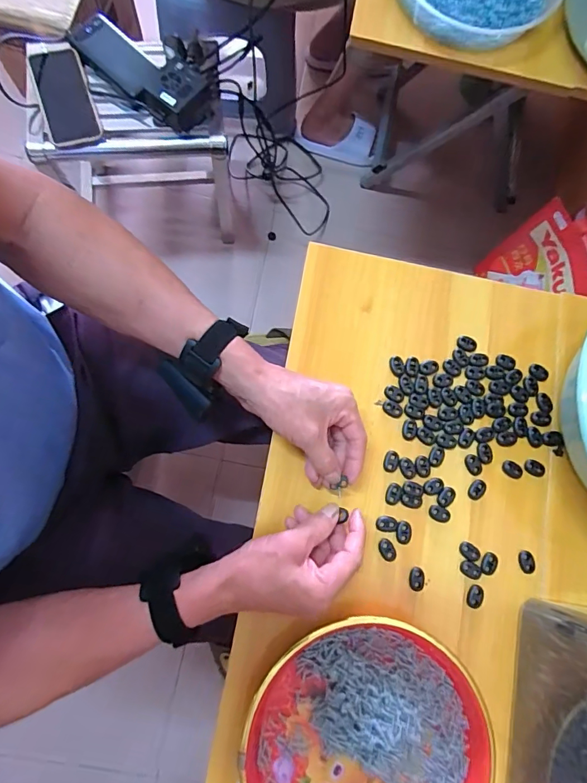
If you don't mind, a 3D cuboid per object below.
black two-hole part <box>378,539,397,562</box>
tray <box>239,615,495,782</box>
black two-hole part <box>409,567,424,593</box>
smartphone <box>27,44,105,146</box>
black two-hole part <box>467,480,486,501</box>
[{"bbox_3d":[0.096,0.162,0.441,0.015,0.004,0.023,-31,81,-6],"label":"black two-hole part"},{"bbox_3d":[0.071,0.328,0.397,0.218,0.029,0.216,0,79,-1],"label":"tray"},{"bbox_3d":[0.125,0.190,0.437,0.015,0.004,0.023,1,79,-1],"label":"black two-hole part"},{"bbox_3d":[-0.355,-0.461,0.668,0.078,0.015,0.159,-18,96,-7],"label":"smartphone"},{"bbox_3d":[0.195,0.104,0.457,0.016,0.004,0.023,41,82,7],"label":"black two-hole part"}]

